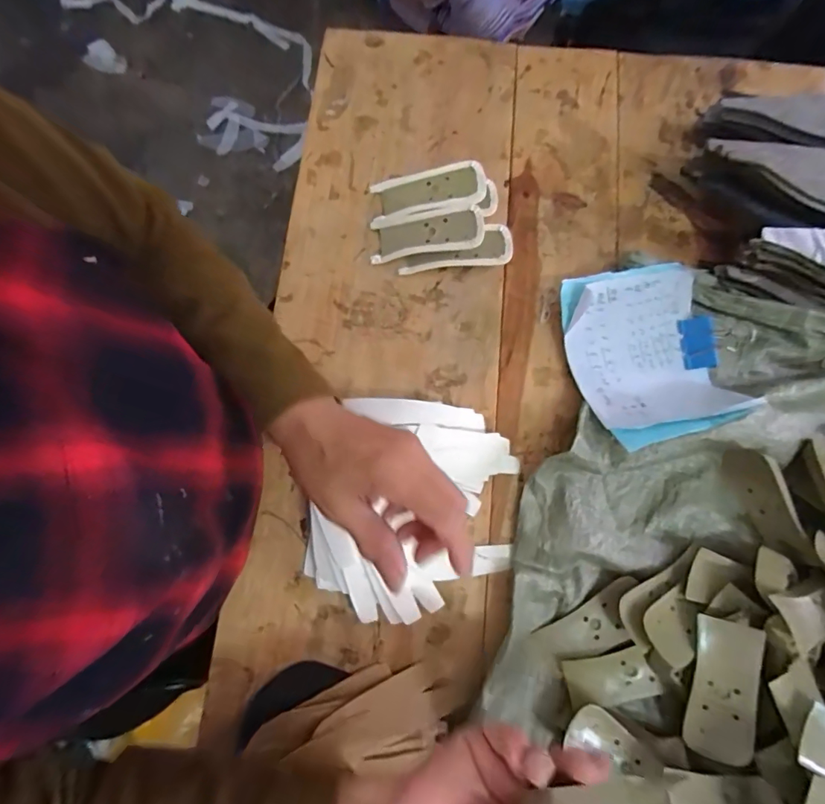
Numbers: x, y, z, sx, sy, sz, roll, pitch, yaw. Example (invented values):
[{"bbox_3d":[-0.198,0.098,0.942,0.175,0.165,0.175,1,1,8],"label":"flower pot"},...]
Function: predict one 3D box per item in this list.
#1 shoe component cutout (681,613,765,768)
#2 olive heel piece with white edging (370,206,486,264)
[{"bbox_3d":[0.245,0.228,0.353,0.044,0.005,0.106,7,92,32],"label":"shoe component cutout"},{"bbox_3d":[0.015,-0.174,0.463,0.116,0.011,0.042,-4,77,11],"label":"olive heel piece with white edging"}]

